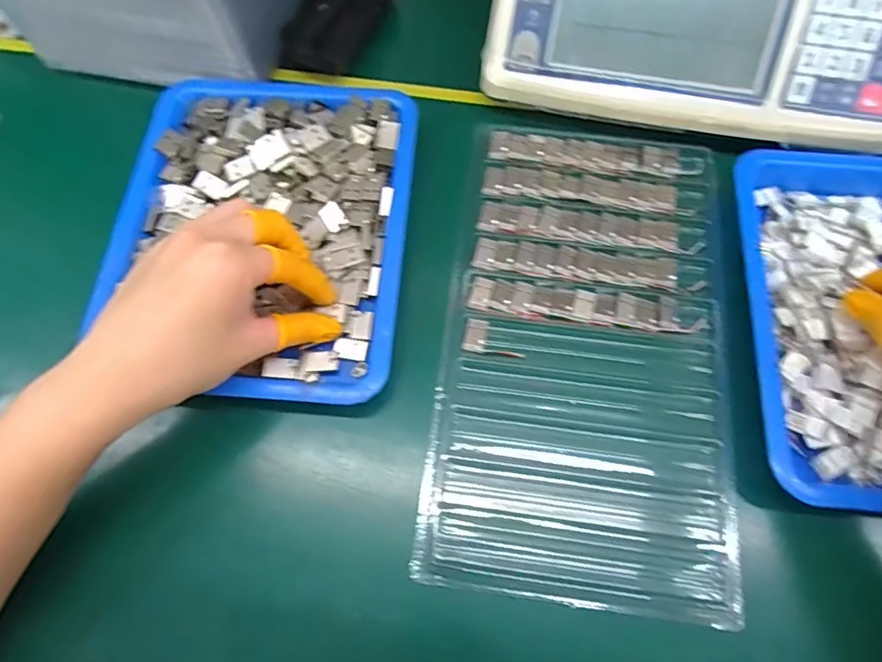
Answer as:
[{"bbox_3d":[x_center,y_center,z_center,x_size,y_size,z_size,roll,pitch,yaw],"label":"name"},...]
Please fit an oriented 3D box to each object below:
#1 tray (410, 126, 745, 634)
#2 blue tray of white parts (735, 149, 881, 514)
[{"bbox_3d":[0.085,0.003,0.320,0.158,0.013,0.285,8,71,3],"label":"tray"},{"bbox_3d":[0.261,-0.012,0.313,0.168,0.030,0.227,6,71,3],"label":"blue tray of white parts"}]

